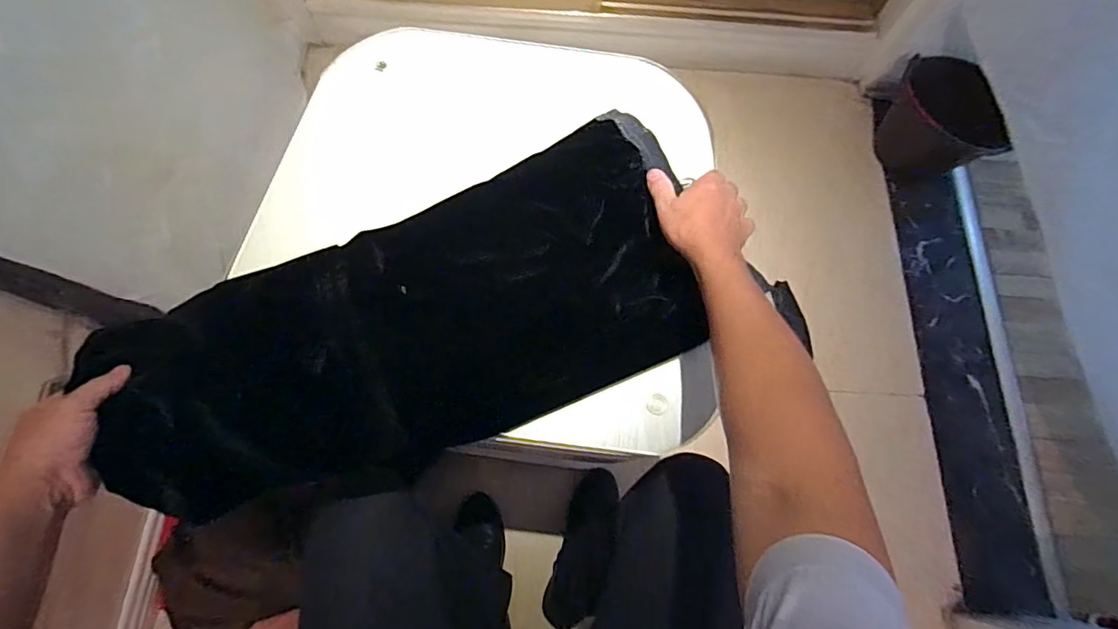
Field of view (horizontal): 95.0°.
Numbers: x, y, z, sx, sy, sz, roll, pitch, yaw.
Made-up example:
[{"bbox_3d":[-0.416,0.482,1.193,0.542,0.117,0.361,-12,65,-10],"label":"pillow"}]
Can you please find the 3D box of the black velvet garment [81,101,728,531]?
[{"bbox_3d":[-0.155,0.008,0.587,0.672,0.080,0.311,-19,90,-8],"label":"black velvet garment"}]

